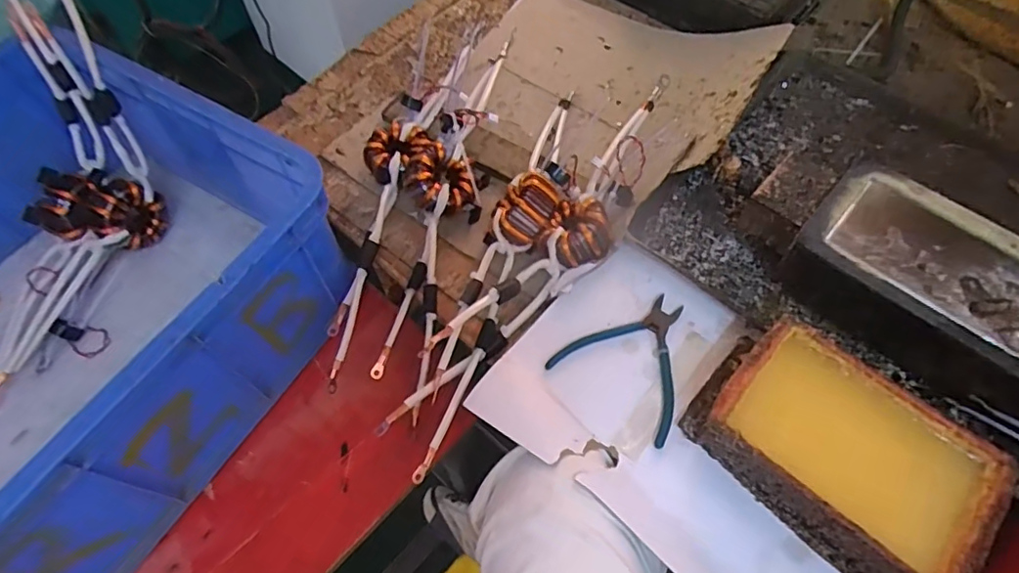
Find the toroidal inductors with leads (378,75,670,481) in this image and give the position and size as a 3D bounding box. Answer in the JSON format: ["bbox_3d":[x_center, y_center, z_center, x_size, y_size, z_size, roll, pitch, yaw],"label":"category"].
[{"bbox_3d":[0.042,-0.062,0.595,0.128,0.060,0.542,21,62,13],"label":"toroidal inductors with leads"}]

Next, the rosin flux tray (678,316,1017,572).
[{"bbox_3d":[0.274,0.137,0.466,0.227,0.061,0.135,39,67,21],"label":"rosin flux tray"}]

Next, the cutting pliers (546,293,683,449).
[{"bbox_3d":[0.127,0.065,0.548,0.125,0.008,0.134,34,66,19],"label":"cutting pliers"}]

